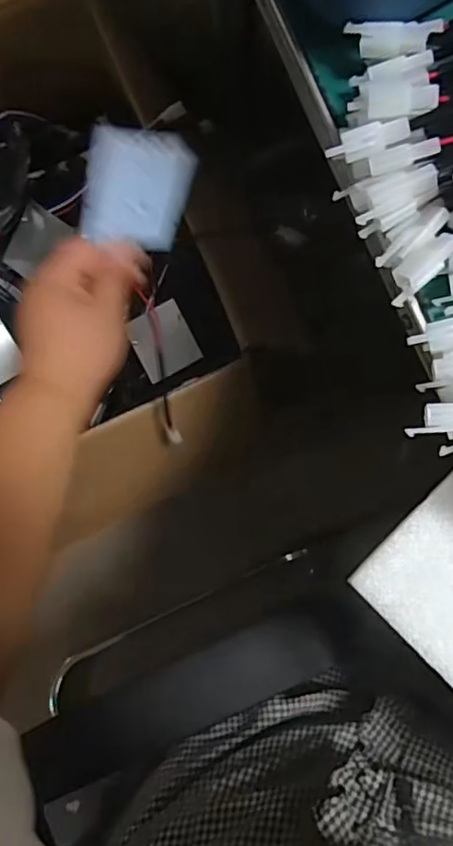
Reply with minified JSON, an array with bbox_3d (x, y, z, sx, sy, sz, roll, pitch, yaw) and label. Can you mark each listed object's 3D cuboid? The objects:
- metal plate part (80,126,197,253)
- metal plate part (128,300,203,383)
[{"bbox_3d":[-0.056,-0.151,0.382,0.005,0.076,0.073,52,132,34],"label":"metal plate part"},{"bbox_3d":[-0.066,-0.085,0.620,0.061,0.010,0.068,-25,100,12],"label":"metal plate part"}]

